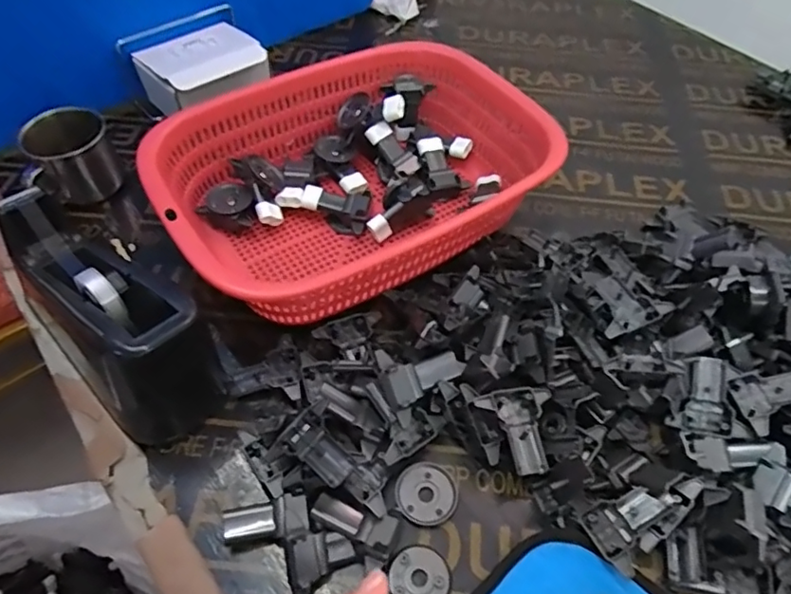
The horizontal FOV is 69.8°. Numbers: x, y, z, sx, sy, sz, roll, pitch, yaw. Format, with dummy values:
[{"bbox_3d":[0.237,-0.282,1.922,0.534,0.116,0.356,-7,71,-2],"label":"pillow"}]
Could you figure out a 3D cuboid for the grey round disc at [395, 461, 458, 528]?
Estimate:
[{"bbox_3d":[0.022,0.139,0.403,0.043,0.007,0.042,1,52,-2],"label":"grey round disc"}]

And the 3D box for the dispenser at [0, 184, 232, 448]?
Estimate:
[{"bbox_3d":[-0.210,0.013,0.426,0.203,0.098,0.082,36,59,23],"label":"dispenser"}]

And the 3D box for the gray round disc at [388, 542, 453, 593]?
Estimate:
[{"bbox_3d":[0.017,0.183,0.371,0.039,0.005,0.042,1,52,-2],"label":"gray round disc"}]

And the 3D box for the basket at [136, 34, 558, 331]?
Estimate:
[{"bbox_3d":[-0.034,-0.110,0.532,0.338,0.096,0.239,-29,59,-22],"label":"basket"}]

